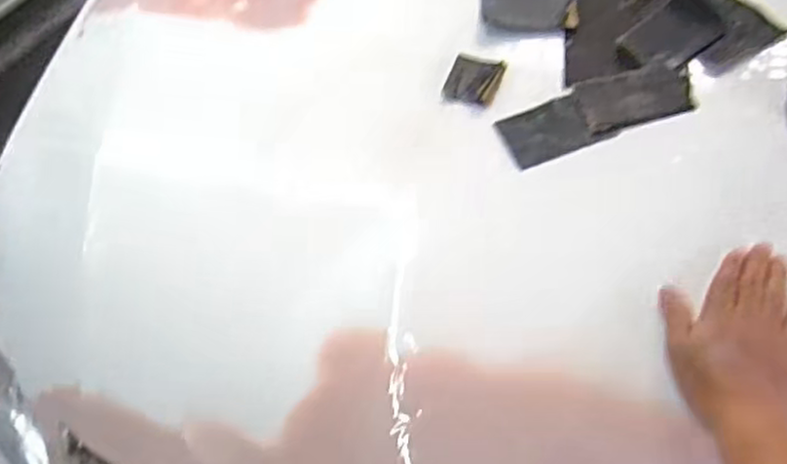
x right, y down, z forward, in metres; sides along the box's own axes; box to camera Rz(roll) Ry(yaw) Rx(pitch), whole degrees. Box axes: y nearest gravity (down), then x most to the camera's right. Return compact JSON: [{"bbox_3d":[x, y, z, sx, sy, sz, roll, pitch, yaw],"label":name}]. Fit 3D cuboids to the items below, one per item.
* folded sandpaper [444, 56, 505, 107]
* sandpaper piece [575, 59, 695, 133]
[{"bbox_3d":[0.094,-0.176,0.797,0.059,0.004,0.073,14,58,15],"label":"folded sandpaper"},{"bbox_3d":[0.269,-0.150,0.757,0.129,0.011,0.068,-16,68,-5],"label":"sandpaper piece"}]

